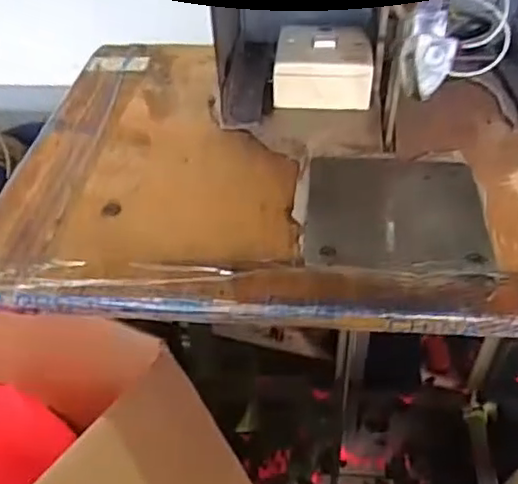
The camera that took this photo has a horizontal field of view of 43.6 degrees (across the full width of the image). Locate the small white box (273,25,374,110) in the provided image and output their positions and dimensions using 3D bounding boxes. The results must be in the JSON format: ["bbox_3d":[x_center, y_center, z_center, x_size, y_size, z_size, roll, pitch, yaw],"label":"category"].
[{"bbox_3d":[0.058,-0.159,0.594,0.085,0.052,0.071,2,40,3],"label":"small white box"}]

